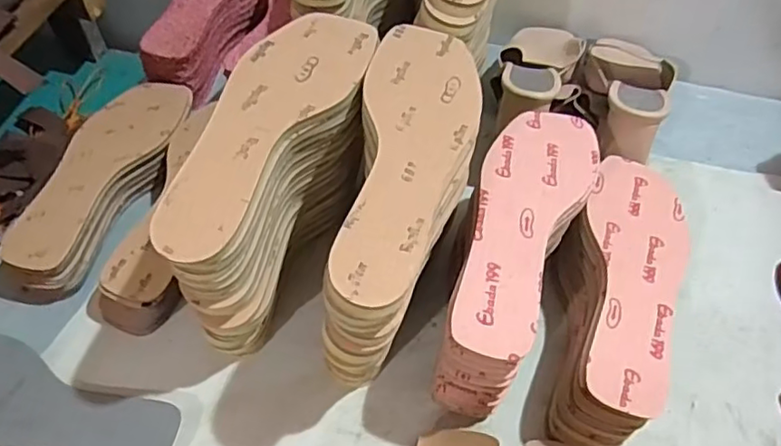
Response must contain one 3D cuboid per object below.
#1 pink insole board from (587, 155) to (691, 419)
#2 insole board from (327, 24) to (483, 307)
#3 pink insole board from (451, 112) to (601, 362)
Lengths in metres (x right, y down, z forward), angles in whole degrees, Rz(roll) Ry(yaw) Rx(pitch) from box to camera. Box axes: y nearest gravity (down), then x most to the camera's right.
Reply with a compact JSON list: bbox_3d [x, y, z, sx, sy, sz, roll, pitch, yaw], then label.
[{"bbox_3d":[0.204,0.039,0.491,0.078,0.005,0.235,10,55,7],"label":"pink insole board"},{"bbox_3d":[0.016,-0.051,0.403,0.079,0.005,0.232,8,56,0],"label":"insole board"},{"bbox_3d":[0.099,-0.009,0.457,0.081,0.012,0.229,24,58,13],"label":"pink insole board"}]

